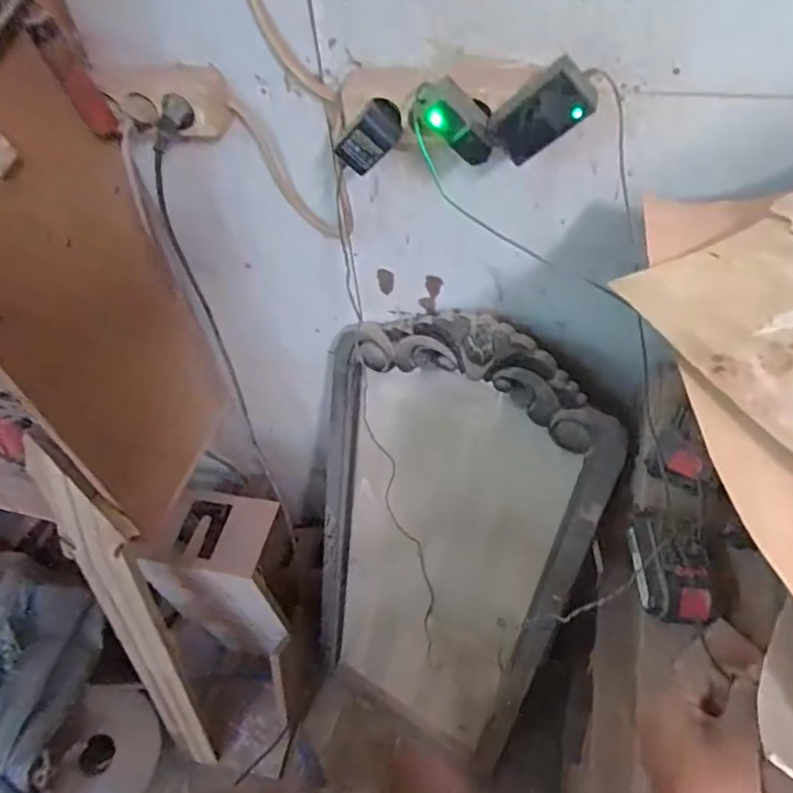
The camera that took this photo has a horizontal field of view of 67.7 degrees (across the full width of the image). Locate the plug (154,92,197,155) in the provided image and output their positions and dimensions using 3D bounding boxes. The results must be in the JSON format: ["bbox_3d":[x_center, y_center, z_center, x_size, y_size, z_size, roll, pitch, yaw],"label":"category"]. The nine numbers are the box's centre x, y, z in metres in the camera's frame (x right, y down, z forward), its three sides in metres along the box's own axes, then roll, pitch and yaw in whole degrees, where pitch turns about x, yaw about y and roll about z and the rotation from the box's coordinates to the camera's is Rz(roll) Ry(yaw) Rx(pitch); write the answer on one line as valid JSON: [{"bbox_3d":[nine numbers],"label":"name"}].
[{"bbox_3d":[-0.245,-0.297,0.645,0.032,0.070,0.026,20,38,-36],"label":"plug"}]

